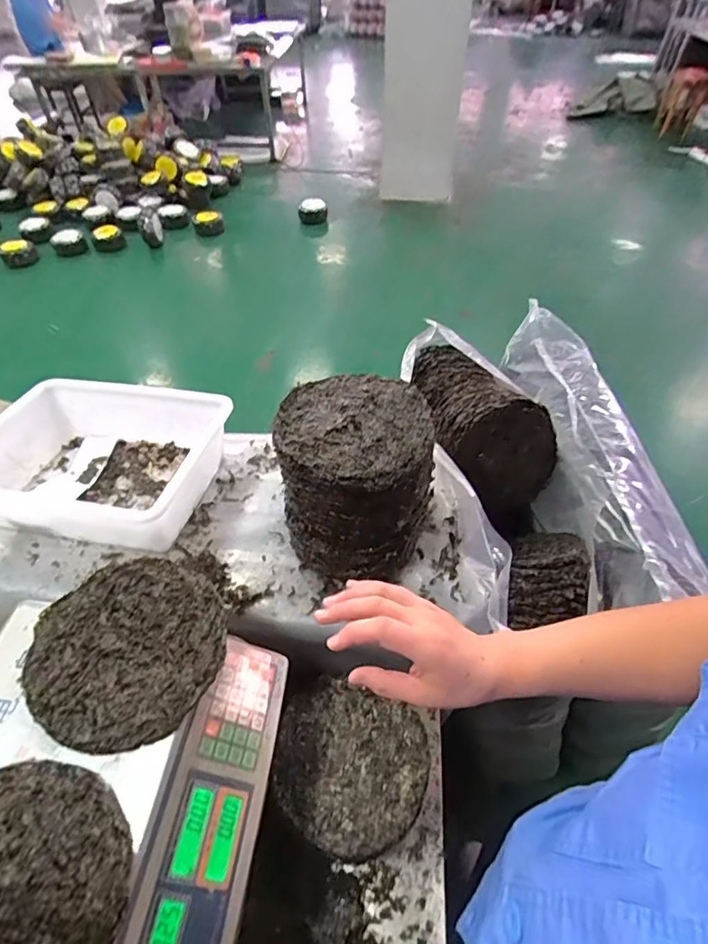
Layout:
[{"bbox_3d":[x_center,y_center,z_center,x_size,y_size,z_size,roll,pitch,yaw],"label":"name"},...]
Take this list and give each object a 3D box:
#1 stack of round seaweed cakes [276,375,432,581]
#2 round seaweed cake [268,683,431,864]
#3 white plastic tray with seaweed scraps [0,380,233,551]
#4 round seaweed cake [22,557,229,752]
[{"bbox_3d":[0.000,0.011,0.694,0.194,0.203,0.216,-2,49,0],"label":"stack of round seaweed cakes"},{"bbox_3d":[-0.007,0.363,0.622,0.186,0.011,0.172,-1,49,1],"label":"round seaweed cake"},{"bbox_3d":[-0.407,-0.024,0.787,0.366,0.107,0.270,7,49,8],"label":"white plastic tray with seaweed scraps"},{"bbox_3d":[-0.236,0.180,0.519,0.192,0.013,0.185,-1,49,1],"label":"round seaweed cake"}]

